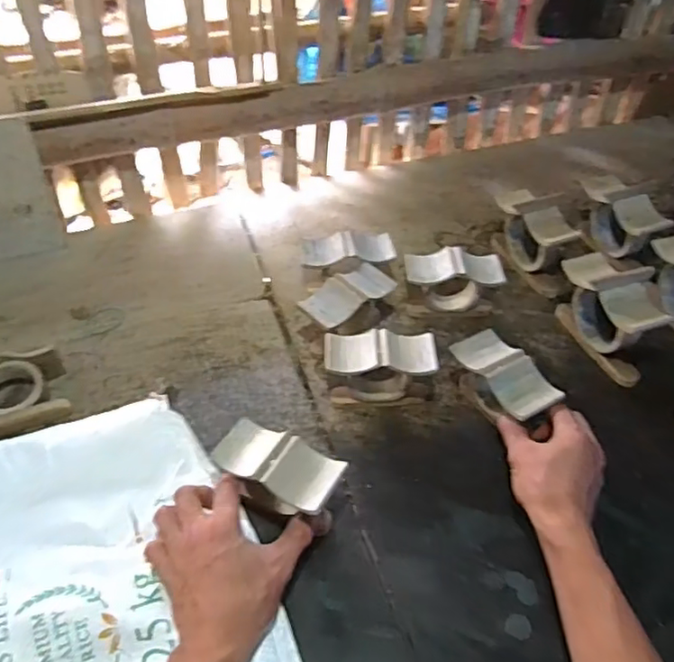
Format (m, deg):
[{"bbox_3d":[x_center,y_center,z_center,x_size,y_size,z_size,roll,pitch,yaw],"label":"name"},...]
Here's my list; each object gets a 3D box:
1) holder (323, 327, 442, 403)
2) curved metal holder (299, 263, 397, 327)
[{"bbox_3d":[0.045,0.043,0.635,0.113,0.076,0.054,-1,43,-1],"label":"holder"},{"bbox_3d":[0.016,-0.044,0.681,0.053,0.023,0.117,32,52,23],"label":"curved metal holder"}]

